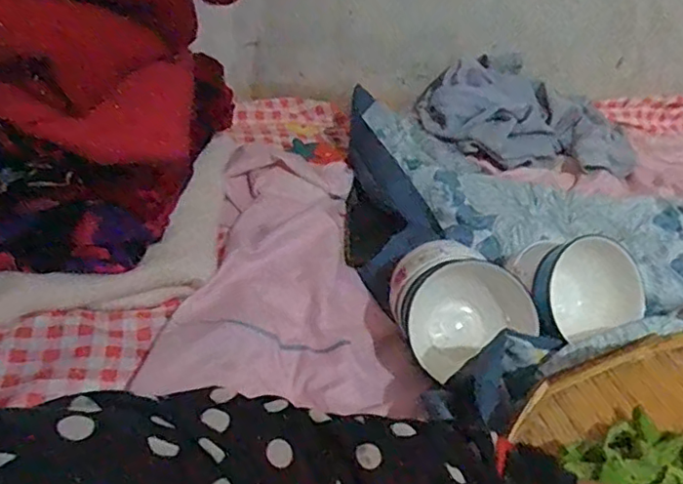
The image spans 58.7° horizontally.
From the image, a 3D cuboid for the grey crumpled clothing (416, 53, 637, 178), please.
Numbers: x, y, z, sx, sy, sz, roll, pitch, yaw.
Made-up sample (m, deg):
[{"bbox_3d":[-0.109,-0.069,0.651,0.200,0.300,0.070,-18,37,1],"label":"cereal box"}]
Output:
[{"bbox_3d":[0.305,-0.223,1.032,0.337,0.072,0.259,0,38,-10],"label":"grey crumpled clothing"}]

